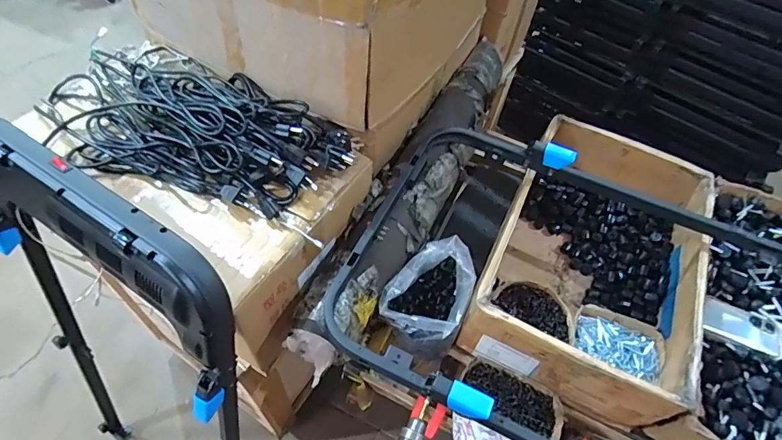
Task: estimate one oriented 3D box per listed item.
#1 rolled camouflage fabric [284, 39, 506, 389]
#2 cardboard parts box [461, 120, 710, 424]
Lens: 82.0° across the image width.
[{"bbox_3d":[0.074,-0.111,0.892,0.138,0.085,0.864,25,57,13],"label":"rolled camouflage fabric"},{"bbox_3d":[0.398,0.073,0.894,0.363,0.184,0.541,25,57,13],"label":"cardboard parts box"}]

